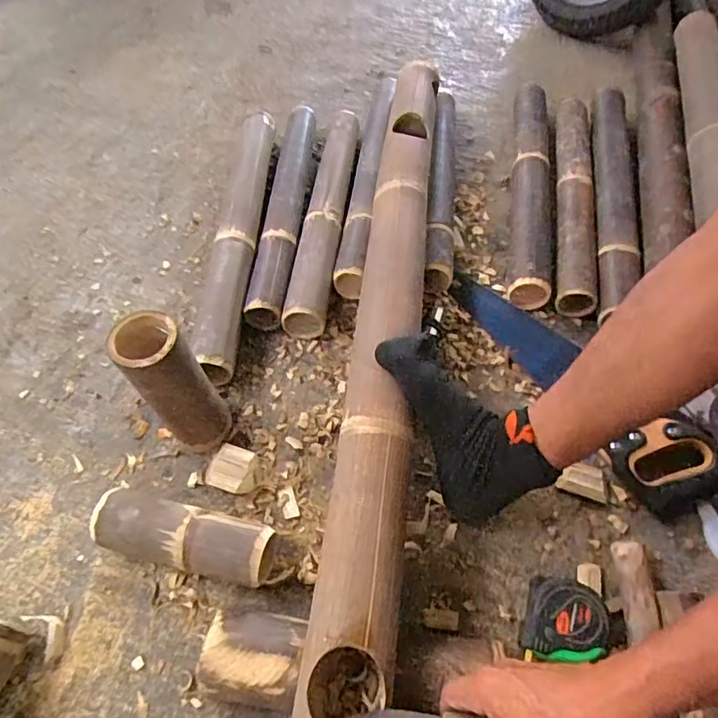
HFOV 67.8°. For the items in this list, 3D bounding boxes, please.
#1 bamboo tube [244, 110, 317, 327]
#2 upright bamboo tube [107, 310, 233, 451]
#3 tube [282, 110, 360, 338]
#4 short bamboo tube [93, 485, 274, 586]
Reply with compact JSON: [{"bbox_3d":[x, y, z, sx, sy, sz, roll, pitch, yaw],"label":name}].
[{"bbox_3d":[-0.124,-0.280,0.926,0.064,0.064,0.545,2,53,3],"label":"bamboo tube"},{"bbox_3d":[-0.212,0.034,0.631,0.080,0.209,0.080,-1,53,1],"label":"upright bamboo tube"},{"bbox_3d":[-0.051,-0.262,0.920,0.067,0.074,0.532,4,53,4],"label":"tube"},{"bbox_3d":[-0.192,0.199,0.594,0.203,0.065,0.063,12,54,10],"label":"short bamboo tube"}]

